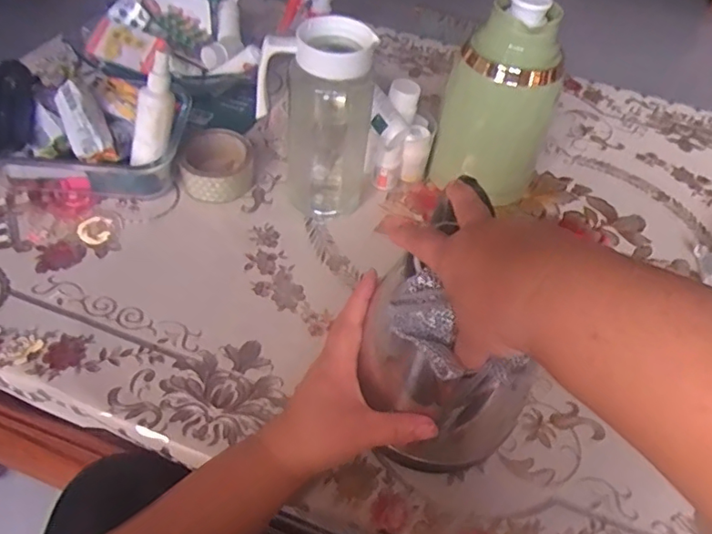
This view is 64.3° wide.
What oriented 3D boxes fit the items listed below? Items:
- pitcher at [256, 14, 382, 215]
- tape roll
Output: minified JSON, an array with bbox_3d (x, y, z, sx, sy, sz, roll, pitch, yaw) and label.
[{"bbox_3d":[-0.045,-0.155,0.605,0.110,0.205,0.080,-4,49,-10],"label":"pitcher"},{"bbox_3d":[-0.164,-0.120,0.672,0.086,0.041,0.089,3,48,-4],"label":"tape roll"}]

